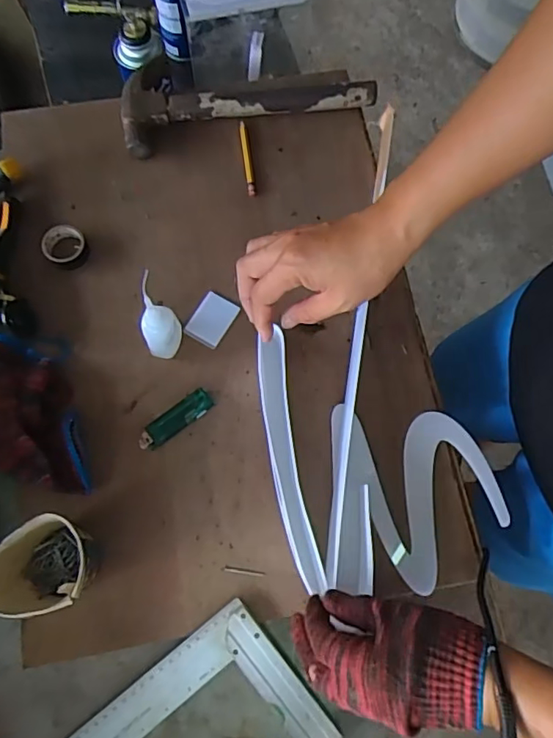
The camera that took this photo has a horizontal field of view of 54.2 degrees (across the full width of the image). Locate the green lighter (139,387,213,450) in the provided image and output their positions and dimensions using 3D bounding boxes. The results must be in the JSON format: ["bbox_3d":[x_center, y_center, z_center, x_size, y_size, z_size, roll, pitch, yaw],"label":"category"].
[{"bbox_3d":[-0.100,0.051,0.539,0.081,0.010,0.027,-40,80,-11],"label":"green lighter"}]

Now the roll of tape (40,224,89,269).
[{"bbox_3d":[-0.230,-0.134,0.584,0.046,0.016,0.047,0,75,-2],"label":"roll of tape"}]

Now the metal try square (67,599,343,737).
[{"bbox_3d":[-0.090,0.338,0.458,0.254,0.013,0.145,-37,79,-11],"label":"metal try square"}]

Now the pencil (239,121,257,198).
[{"bbox_3d":[-0.034,-0.244,0.628,0.010,0.006,0.098,-7,75,-4],"label":"pencil"}]

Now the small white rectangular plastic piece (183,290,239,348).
[{"bbox_3d":[-0.069,-0.053,0.574,0.041,0.006,0.054,34,76,7],"label":"small white rectangular plastic piece"}]

